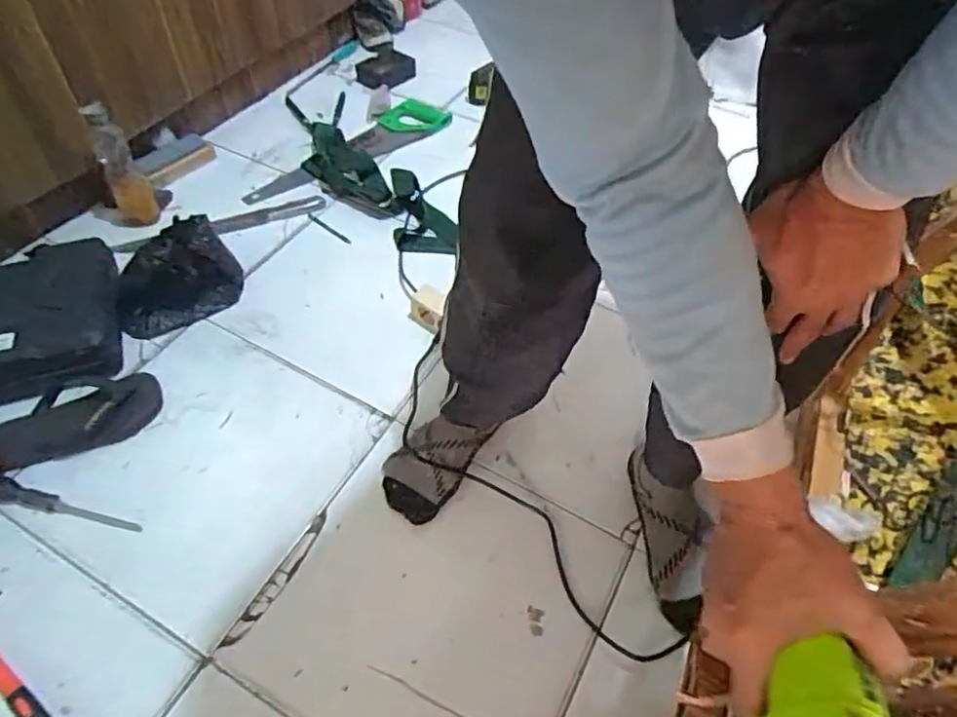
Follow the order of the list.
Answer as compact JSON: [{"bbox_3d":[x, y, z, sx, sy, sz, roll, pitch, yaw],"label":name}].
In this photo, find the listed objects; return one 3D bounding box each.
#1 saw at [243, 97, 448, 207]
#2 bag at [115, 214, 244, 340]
[{"bbox_3d":[-0.269,-0.465,1.382,0.127,0.017,0.530,34,57,23],"label":"saw"},{"bbox_3d":[-0.493,-0.129,1.020,0.077,0.147,0.208,38,59,25],"label":"bag"}]

